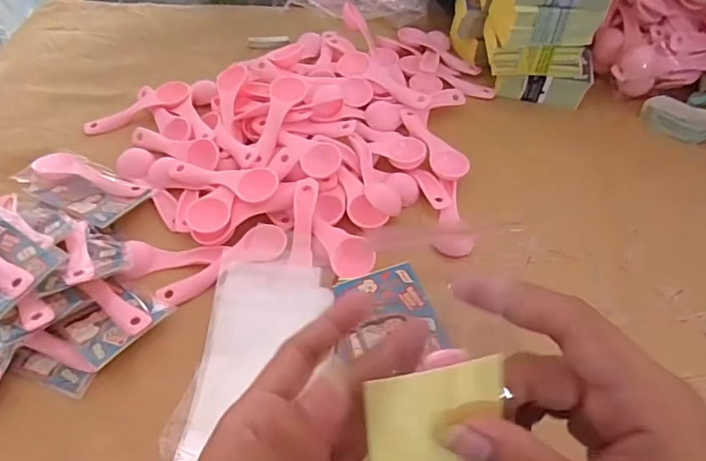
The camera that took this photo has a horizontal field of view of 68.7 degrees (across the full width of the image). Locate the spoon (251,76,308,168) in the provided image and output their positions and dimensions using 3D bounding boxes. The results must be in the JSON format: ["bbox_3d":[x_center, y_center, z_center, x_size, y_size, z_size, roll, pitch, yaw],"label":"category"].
[{"bbox_3d":[-0.073,-0.106,0.495,0.032,0.012,0.110,11,65,7],"label":"spoon"}]

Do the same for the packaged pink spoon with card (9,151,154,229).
[{"bbox_3d":[-0.244,-0.041,0.468,0.111,0.019,0.061,25,55,18],"label":"packaged pink spoon with card"}]

